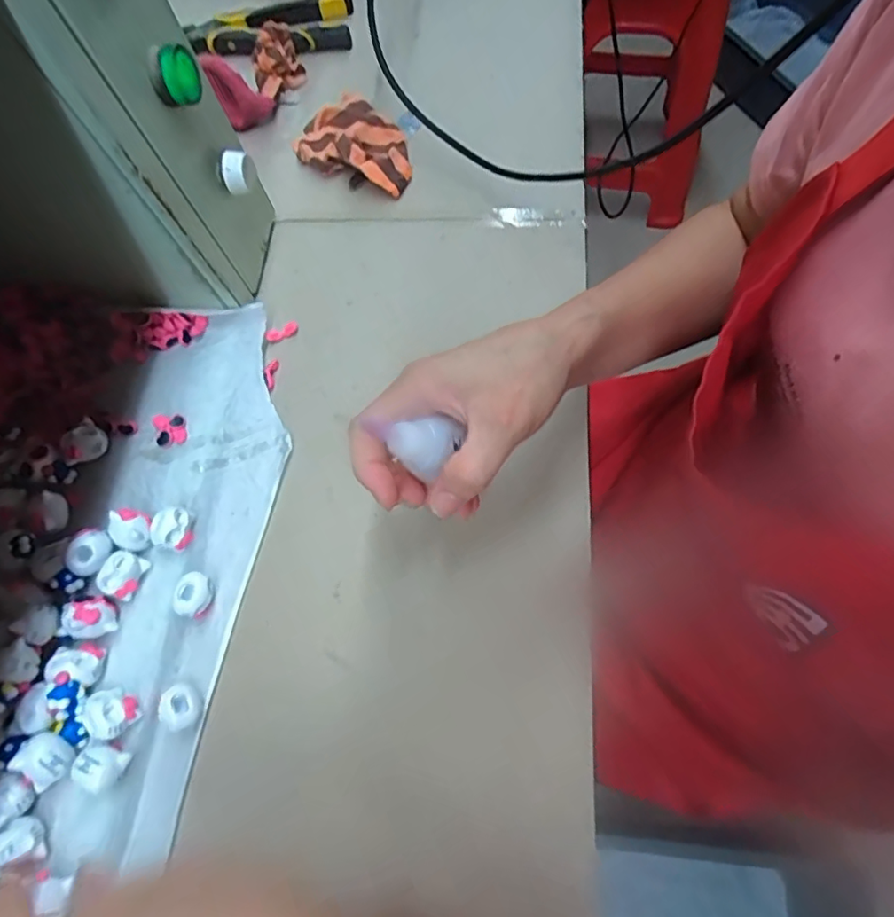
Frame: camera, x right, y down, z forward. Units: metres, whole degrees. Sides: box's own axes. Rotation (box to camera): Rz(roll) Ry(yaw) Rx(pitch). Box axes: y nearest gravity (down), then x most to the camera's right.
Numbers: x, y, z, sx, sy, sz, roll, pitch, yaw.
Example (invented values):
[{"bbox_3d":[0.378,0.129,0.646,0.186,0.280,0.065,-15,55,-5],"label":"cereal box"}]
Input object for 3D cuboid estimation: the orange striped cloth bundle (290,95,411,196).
[{"bbox_3d":[-0.071,-0.269,0.464,0.110,0.022,0.078,29,73,15],"label":"orange striped cloth bundle"}]

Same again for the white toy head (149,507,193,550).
[{"bbox_3d":[-0.166,0.043,0.330,0.023,0.017,0.024,-2,68,4],"label":"white toy head"}]

